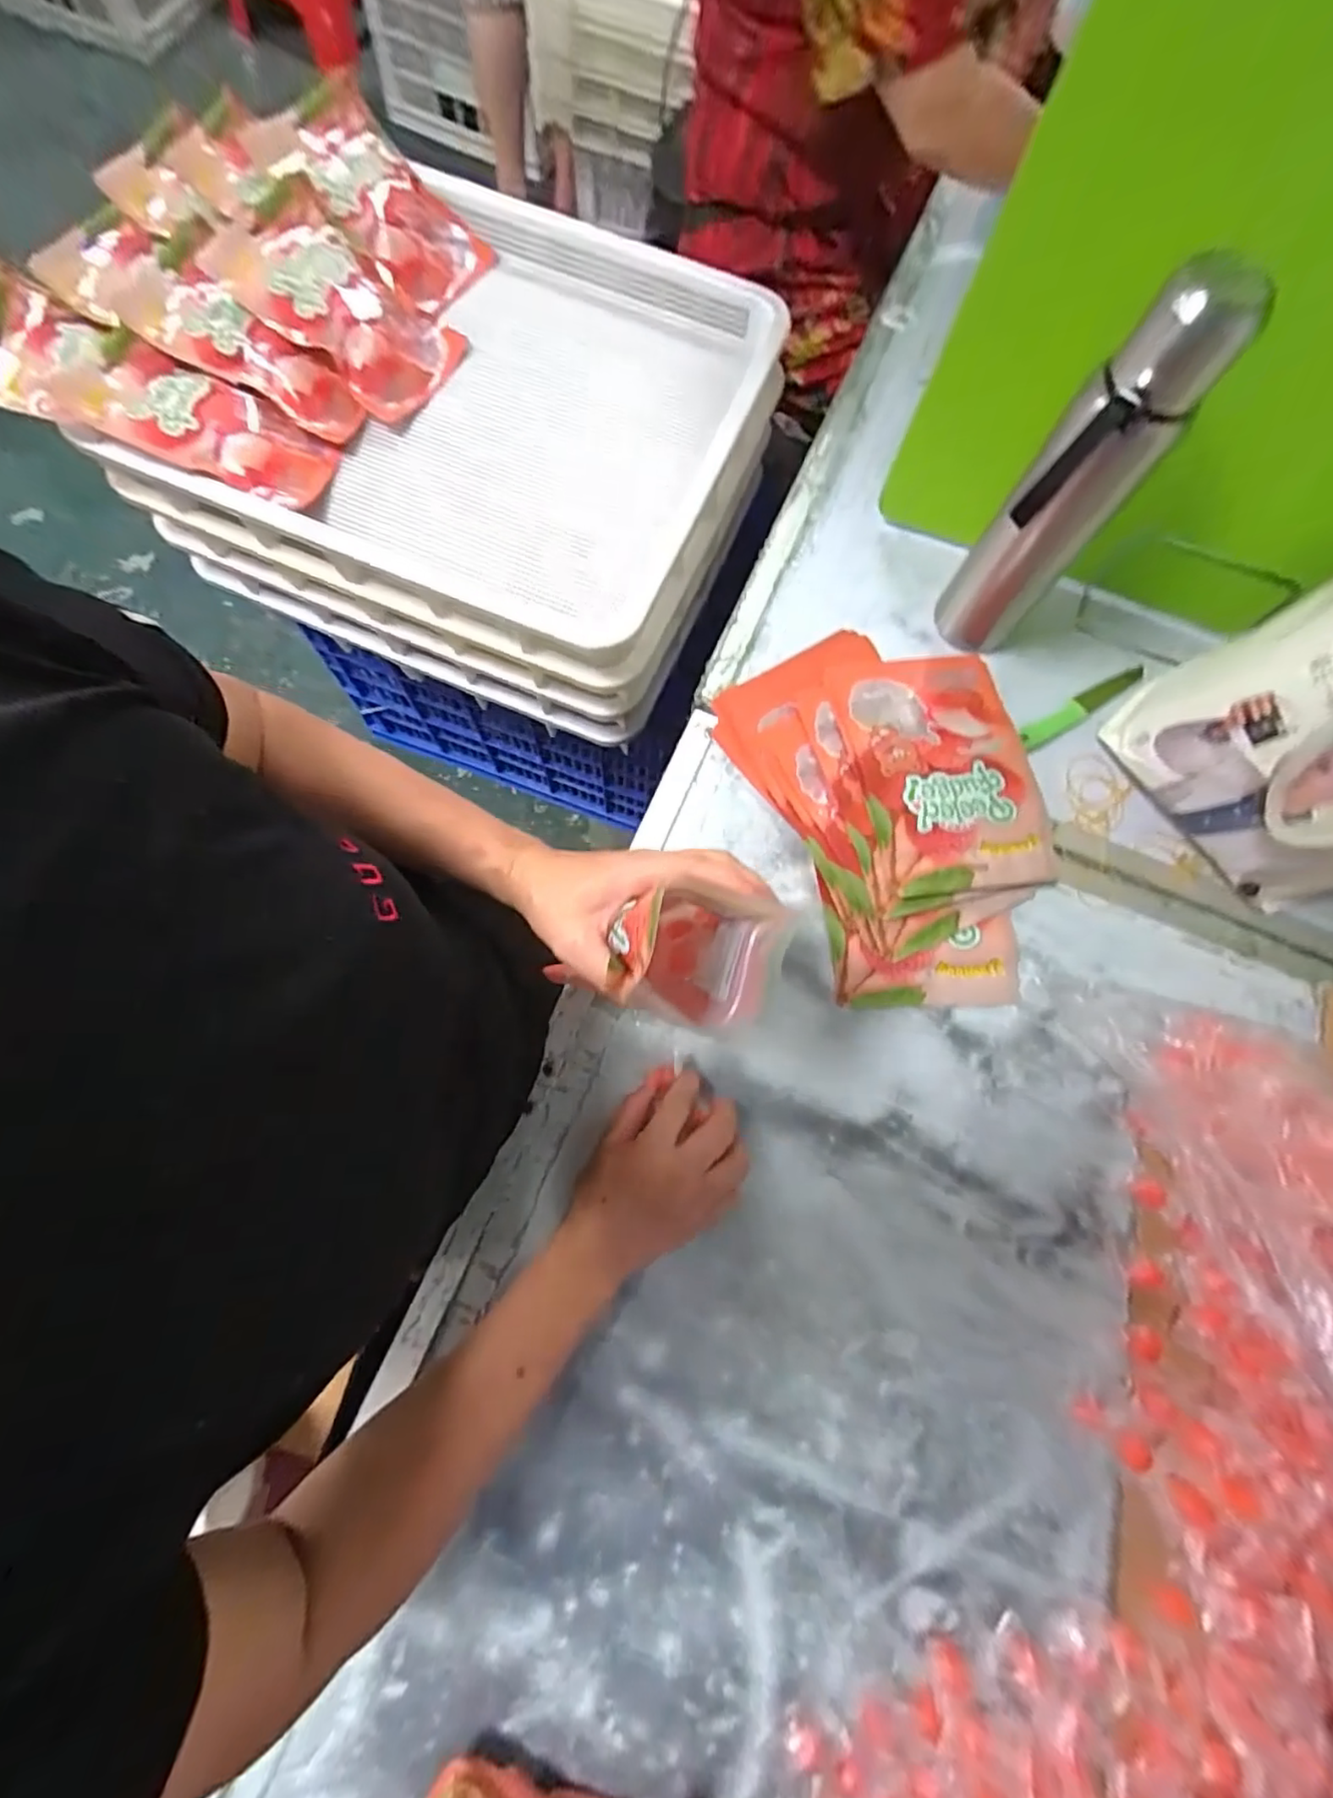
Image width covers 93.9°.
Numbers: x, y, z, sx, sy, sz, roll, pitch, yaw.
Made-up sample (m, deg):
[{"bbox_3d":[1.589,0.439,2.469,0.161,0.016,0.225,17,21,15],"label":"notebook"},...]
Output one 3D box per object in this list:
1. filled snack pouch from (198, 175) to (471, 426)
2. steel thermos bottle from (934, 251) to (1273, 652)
[{"bbox_3d":[-0.342,-0.628,0.661,0.222,0.030,0.147,34,76,-18],"label":"filled snack pouch"},{"bbox_3d":[0.296,-0.294,0.479,0.072,0.270,0.114,36,76,8],"label":"steel thermos bottle"}]

